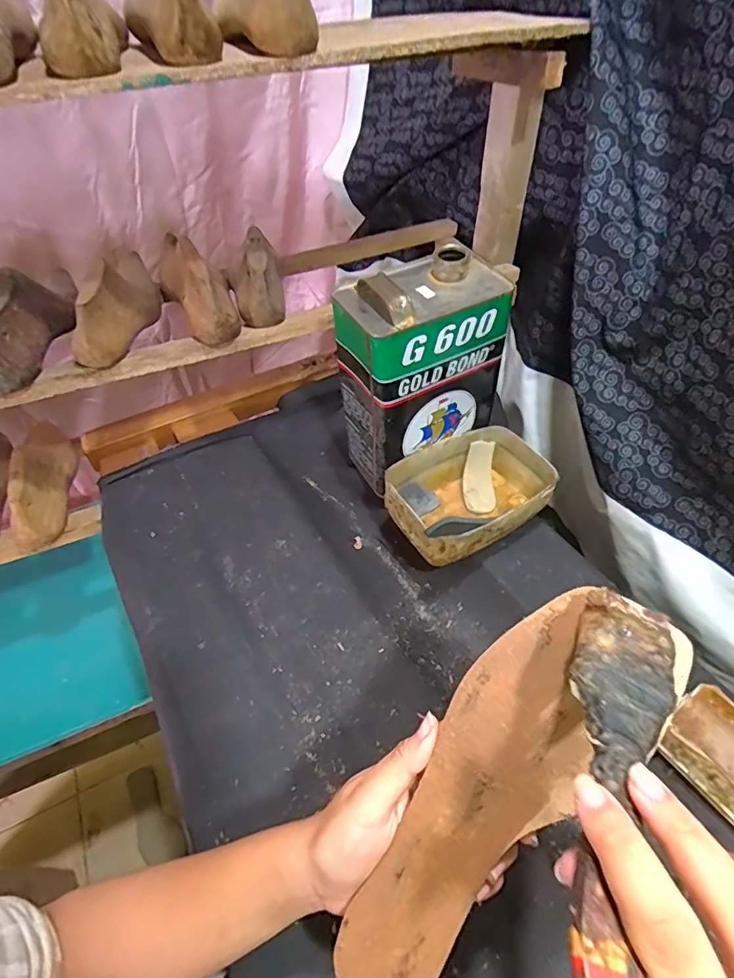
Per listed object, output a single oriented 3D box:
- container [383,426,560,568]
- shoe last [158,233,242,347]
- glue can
[{"bbox_3d":[0.120,0.006,0.592,0.191,0.073,0.128,-24,51,-22],"label":"container"},{"bbox_3d":[-0.198,-0.234,0.565,0.058,0.066,0.147,-28,75,-25],"label":"shoe last"},{"bbox_3d":[0.059,-0.132,0.583,0.164,0.219,0.103,-18,49,-19],"label":"glue can"}]

